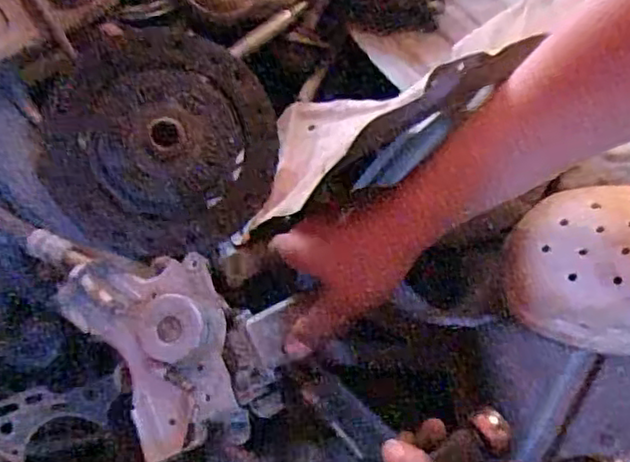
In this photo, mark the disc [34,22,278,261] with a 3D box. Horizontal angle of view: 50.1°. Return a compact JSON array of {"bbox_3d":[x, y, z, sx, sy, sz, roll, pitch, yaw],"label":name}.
[{"bbox_3d":[-0.130,-0.077,0.550,0.184,0.023,0.191,0,83,-3],"label":"disc"}]

